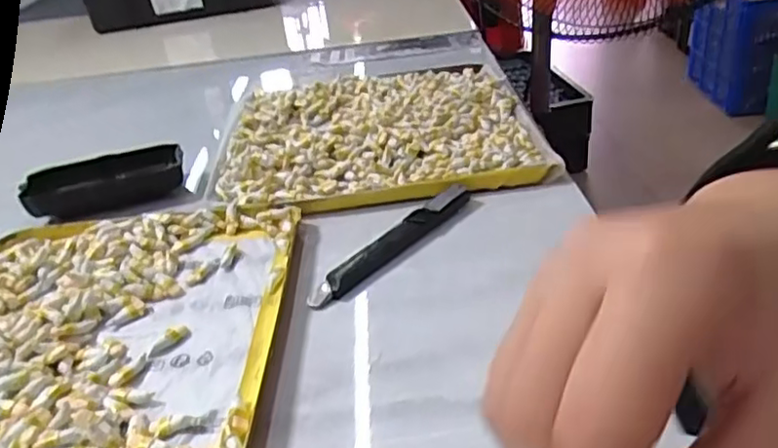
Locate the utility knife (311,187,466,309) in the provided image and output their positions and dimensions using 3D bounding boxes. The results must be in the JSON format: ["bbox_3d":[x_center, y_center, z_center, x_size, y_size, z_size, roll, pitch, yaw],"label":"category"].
[{"bbox_3d":[0.003,0.009,0.372,0.021,0.009,0.128,21,41,36],"label":"utility knife"}]

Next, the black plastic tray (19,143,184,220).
[{"bbox_3d":[-0.209,-0.030,0.472,0.111,0.023,0.051,-13,33,-11],"label":"black plastic tray"}]

